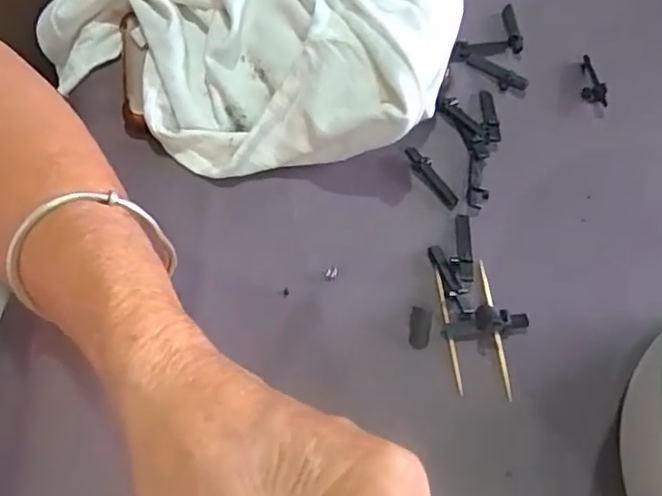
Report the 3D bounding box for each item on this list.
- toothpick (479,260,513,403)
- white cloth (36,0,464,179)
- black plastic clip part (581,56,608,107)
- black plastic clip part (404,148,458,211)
[{"bbox_3d":[0.069,0.033,0.263,0.005,0.004,0.062,-4,62,-1],"label":"toothpick"},{"bbox_3d":[-0.051,-0.137,0.324,0.230,0.054,0.199,11,63,5],"label":"white cloth"},{"bbox_3d":[0.135,-0.086,0.320,0.011,0.008,0.031,5,62,4],"label":"black plastic clip part"},{"bbox_3d":[0.048,-0.034,0.297,0.010,0.004,0.036,-29,66,-15],"label":"black plastic clip part"}]

